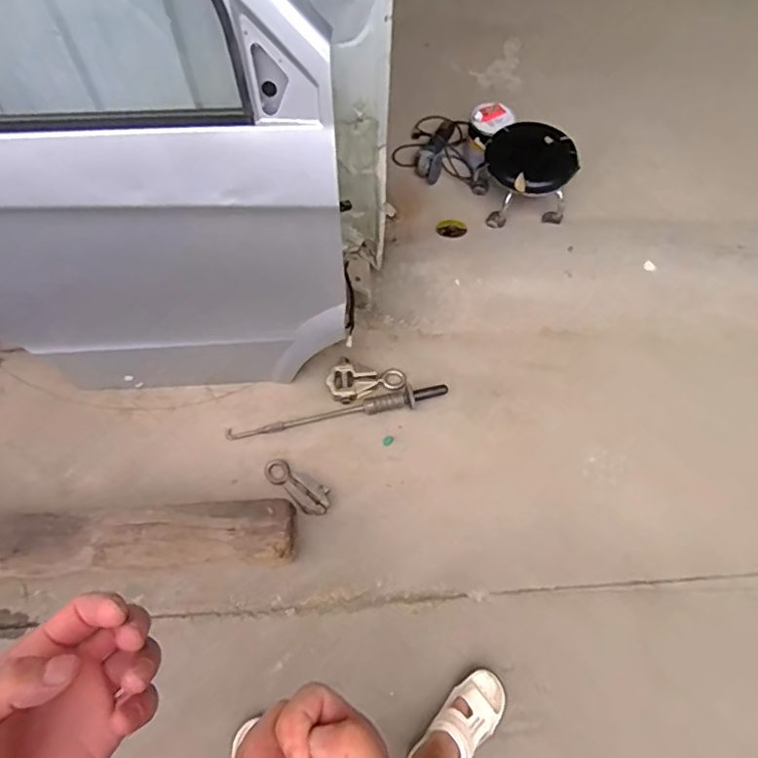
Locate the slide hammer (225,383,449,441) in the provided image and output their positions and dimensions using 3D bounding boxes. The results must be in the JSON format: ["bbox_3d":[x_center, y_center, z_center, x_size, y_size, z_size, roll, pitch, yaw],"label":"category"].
[{"bbox_3d":[-0.109,0.089,1.466,0.585,0.040,0.067,-14,65,-6],"label":"slide hammer"}]

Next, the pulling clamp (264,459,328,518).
[{"bbox_3d":[-0.205,0.267,1.392,0.194,0.027,0.075,37,70,17],"label":"pulling clamp"}]

